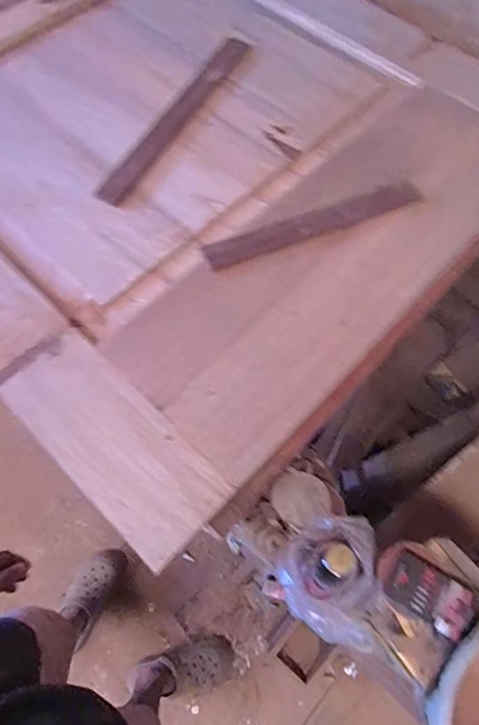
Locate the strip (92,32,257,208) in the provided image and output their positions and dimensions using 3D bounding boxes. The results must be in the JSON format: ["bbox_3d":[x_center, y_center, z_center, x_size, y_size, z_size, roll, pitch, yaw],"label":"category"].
[{"bbox_3d":[-0.080,-0.353,0.654,0.044,0.011,0.362,25,67,10],"label":"strip"}]

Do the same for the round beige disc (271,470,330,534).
[{"bbox_3d":[0.089,0.197,0.679,0.082,0.016,0.076,0,67,-1],"label":"round beige disc"}]

